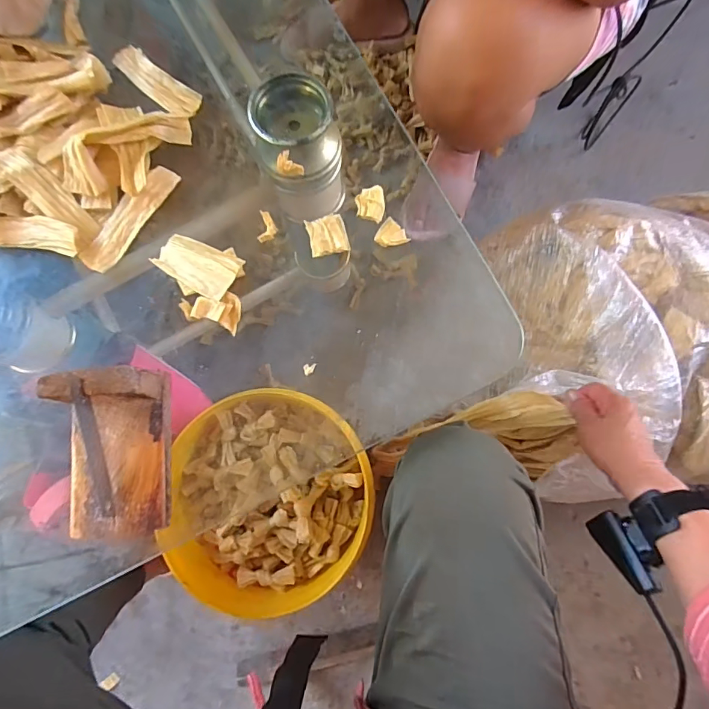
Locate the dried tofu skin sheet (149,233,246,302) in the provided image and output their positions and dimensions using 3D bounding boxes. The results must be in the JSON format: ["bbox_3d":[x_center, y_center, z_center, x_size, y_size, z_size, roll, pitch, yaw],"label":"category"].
[{"bbox_3d":[-0.119,-0.068,0.348,0.066,0.009,0.037,27,78,16],"label":"dried tofu skin sheet"}]

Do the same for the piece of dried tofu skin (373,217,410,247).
[{"bbox_3d":[0.029,-0.091,0.353,0.023,0.004,0.022,39,83,-1],"label":"piece of dried tofu skin"}]

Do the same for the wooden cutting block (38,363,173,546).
[{"bbox_3d":[-0.159,0.068,0.302,0.062,0.047,0.111,-4,86,-5],"label":"wooden cutting block"}]

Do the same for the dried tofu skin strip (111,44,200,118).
[{"bbox_3d":[-0.170,-0.231,0.390,0.086,0.016,0.026,37,84,-1],"label":"dried tofu skin strip"}]

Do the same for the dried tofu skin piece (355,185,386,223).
[{"bbox_3d":[0.013,-0.117,0.357,0.021,0.007,0.027,-5,86,-5],"label":"dried tofu skin piece"}]

